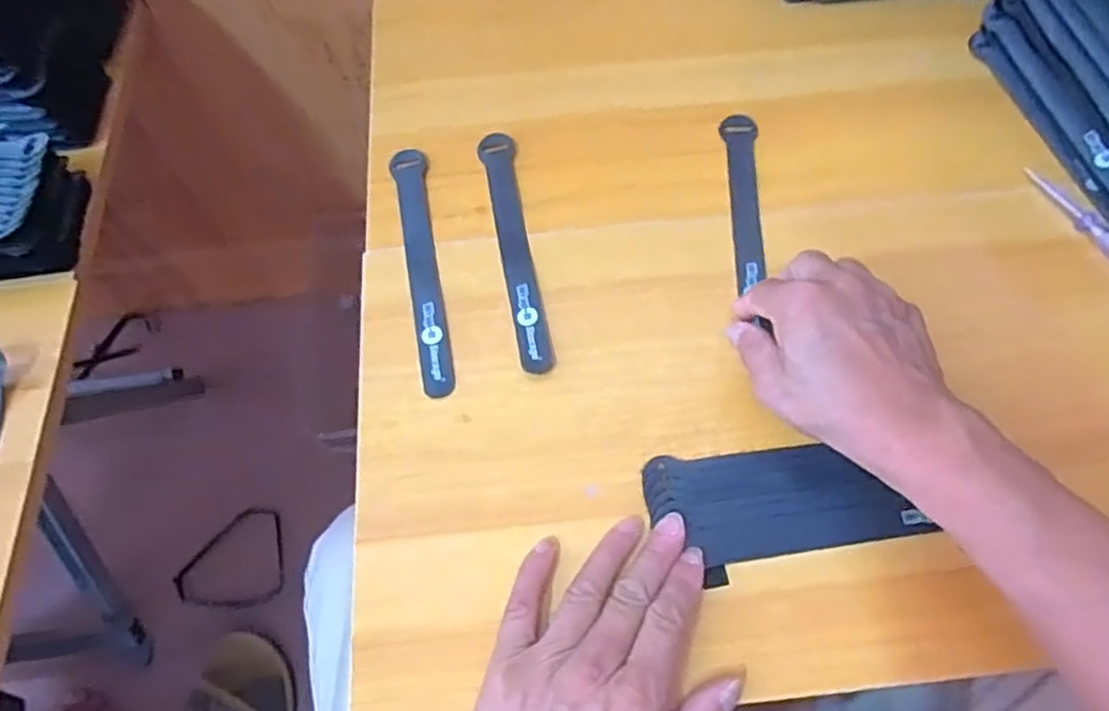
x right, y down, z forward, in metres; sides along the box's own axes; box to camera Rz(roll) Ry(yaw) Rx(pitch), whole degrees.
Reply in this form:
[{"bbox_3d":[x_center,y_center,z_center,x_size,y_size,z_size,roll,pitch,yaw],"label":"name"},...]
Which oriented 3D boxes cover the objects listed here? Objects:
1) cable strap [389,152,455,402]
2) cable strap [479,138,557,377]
[{"bbox_3d":[-0.088,-0.063,0.466,0.024,0.005,0.196,-12,64,-5],"label":"cable strap"},{"bbox_3d":[-0.027,-0.075,0.470,0.024,0.004,0.193,-9,64,-3],"label":"cable strap"}]

